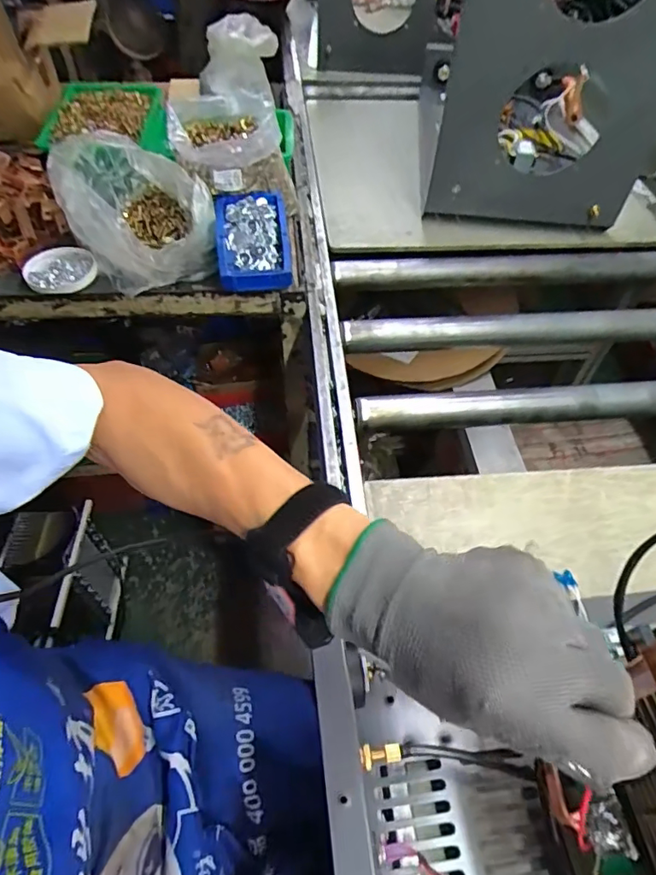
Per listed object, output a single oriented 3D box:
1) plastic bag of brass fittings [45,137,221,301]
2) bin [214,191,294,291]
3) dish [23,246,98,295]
[{"bbox_3d":[-0.271,-0.319,0.736,0.157,0.116,0.212,-33,61,-24],"label":"plastic bag of brass fittings"},{"bbox_3d":[-0.106,-0.283,0.750,0.104,0.065,0.141,-5,53,-6],"label":"bin"},{"bbox_3d":[-0.381,-0.238,0.740,0.097,0.016,0.088,-2,53,-4],"label":"dish"}]

